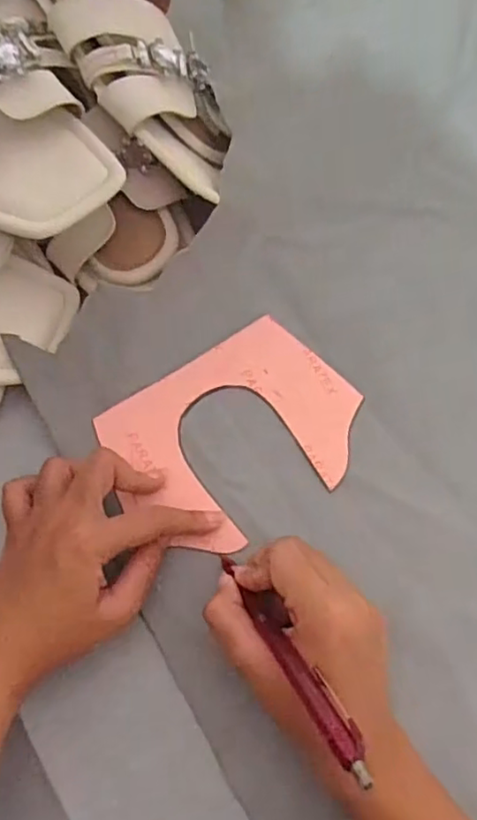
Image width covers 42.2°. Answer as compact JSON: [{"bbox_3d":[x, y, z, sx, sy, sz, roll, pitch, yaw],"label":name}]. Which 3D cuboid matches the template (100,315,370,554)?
[{"bbox_3d":[0.000,0.015,0.367,0.141,0.004,0.106,-33,80,-7],"label":"template"}]

